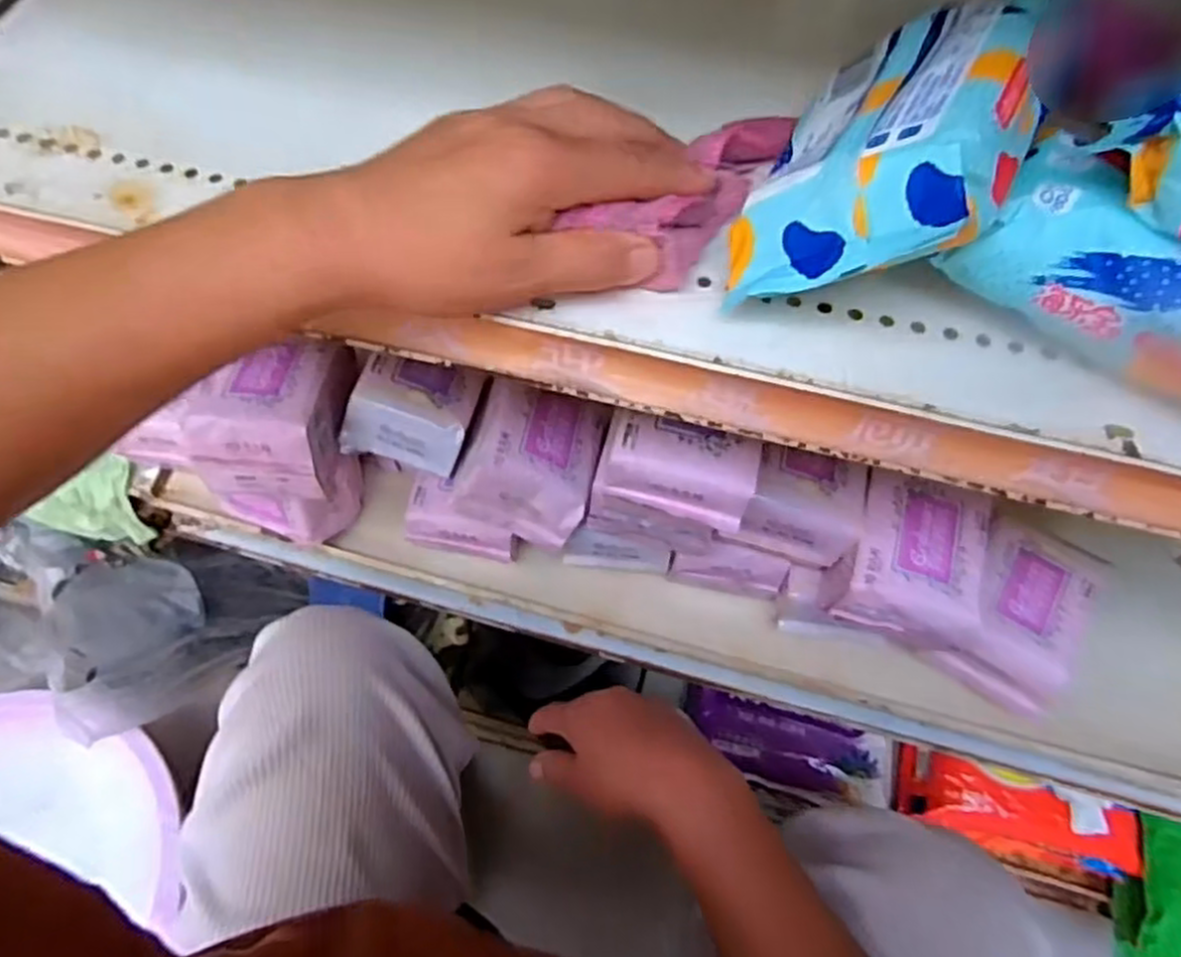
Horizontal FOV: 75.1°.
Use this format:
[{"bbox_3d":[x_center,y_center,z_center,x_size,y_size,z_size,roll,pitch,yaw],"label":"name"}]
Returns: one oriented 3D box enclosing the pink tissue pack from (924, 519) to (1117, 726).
[{"bbox_3d":[0.283,0.092,0.513,0.074,0.051,0.102,28,65,14],"label":"pink tissue pack"}]

